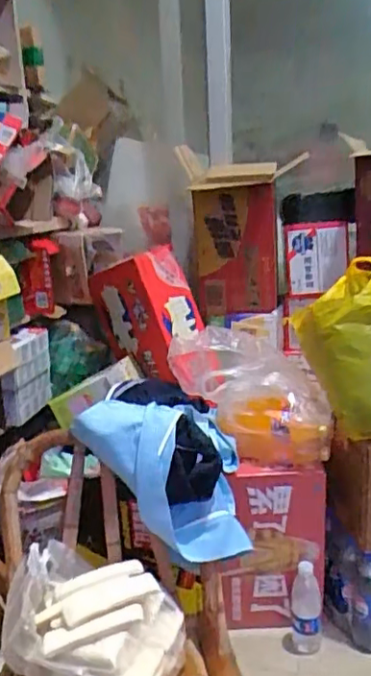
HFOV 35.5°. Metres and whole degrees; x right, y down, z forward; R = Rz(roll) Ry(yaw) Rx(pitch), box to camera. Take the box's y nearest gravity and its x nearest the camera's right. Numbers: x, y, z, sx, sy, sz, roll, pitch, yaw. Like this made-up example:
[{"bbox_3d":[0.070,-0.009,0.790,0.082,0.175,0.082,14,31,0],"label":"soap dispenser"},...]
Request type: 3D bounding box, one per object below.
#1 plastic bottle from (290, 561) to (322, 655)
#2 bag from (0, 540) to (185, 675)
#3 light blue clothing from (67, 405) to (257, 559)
[{"bbox_3d":[0.265,0.600,1.275,0.068,0.198,0.071,-2,15,7],"label":"plastic bottle"},{"bbox_3d":[-0.142,0.451,0.902,0.254,0.171,0.207,4,17,25],"label":"bag"},{"bbox_3d":[-0.028,0.245,1.039,0.277,0.236,0.153,6,18,32],"label":"light blue clothing"}]

